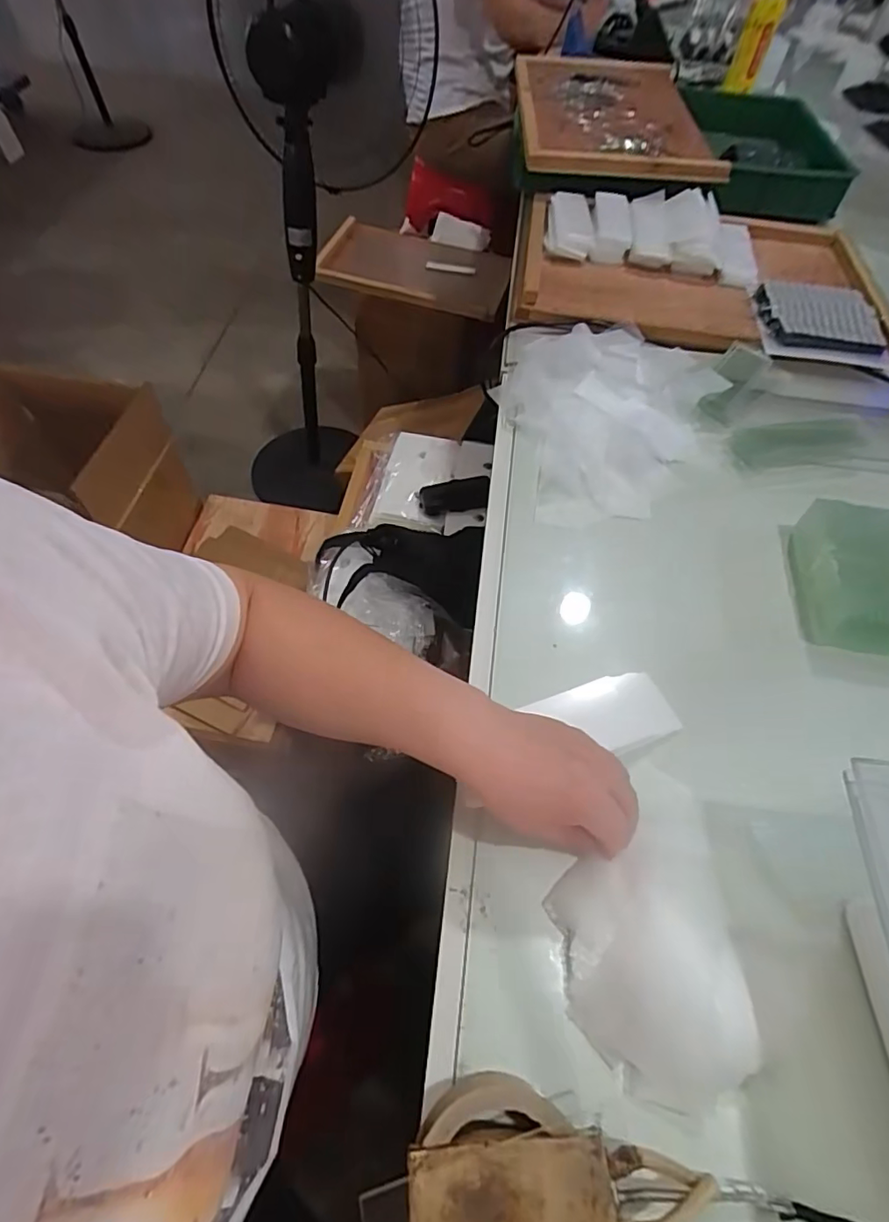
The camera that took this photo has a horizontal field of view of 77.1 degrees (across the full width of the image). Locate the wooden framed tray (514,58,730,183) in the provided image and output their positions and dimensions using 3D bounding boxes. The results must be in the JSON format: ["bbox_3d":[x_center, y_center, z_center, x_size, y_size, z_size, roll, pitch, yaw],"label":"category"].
[{"bbox_3d":[0.288,-0.861,0.968,0.321,0.038,0.497,4,58,-1],"label":"wooden framed tray"}]

